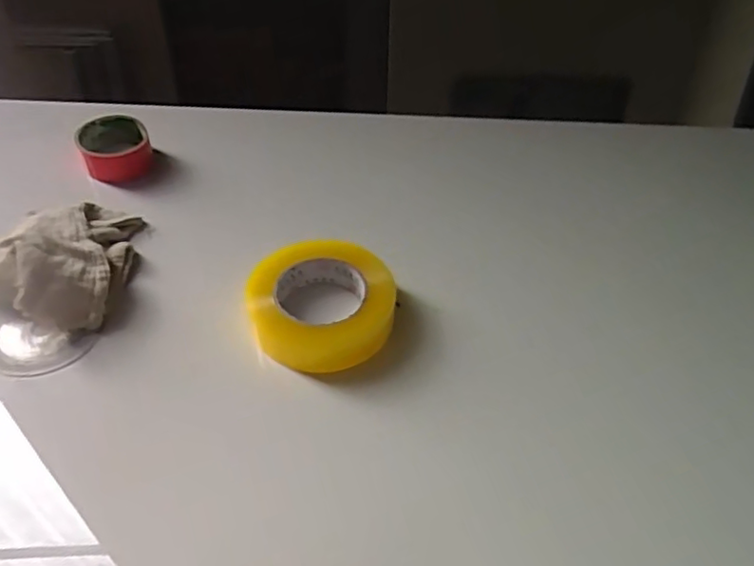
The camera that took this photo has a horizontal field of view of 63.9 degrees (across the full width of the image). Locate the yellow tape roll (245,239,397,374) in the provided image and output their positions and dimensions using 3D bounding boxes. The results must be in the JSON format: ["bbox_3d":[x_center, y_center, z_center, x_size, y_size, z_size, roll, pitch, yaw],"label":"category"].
[{"bbox_3d":[-0.051,0.013,0.532,0.124,0.050,0.126,1,45,-1],"label":"yellow tape roll"}]

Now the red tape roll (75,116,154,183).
[{"bbox_3d":[-0.308,-0.157,0.703,0.083,0.038,0.090,-19,49,-18],"label":"red tape roll"}]

